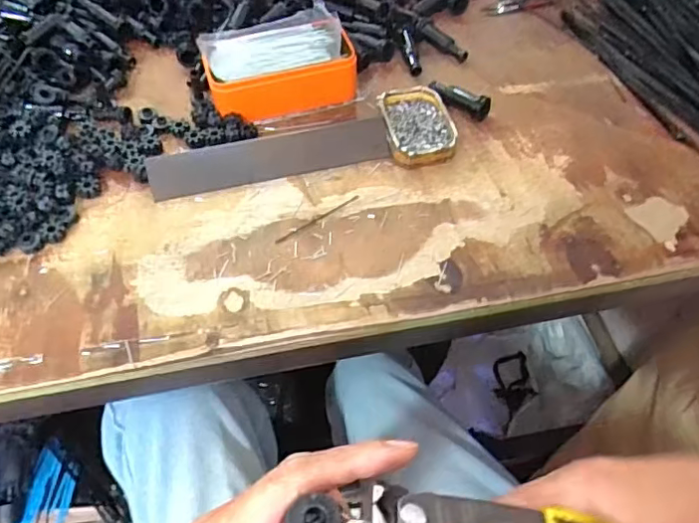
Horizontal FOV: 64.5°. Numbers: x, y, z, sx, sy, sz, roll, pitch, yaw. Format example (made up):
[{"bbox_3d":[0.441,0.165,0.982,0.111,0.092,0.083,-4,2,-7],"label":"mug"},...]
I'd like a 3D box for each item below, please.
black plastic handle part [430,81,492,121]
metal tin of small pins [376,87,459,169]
[{"bbox_3d":[0.109,-0.163,0.556,0.066,0.024,0.016,36,62,22],"label":"black plastic handle part"},{"bbox_3d":[0.063,-0.129,0.529,0.062,0.025,0.093,-13,56,-9],"label":"metal tin of small pins"}]

